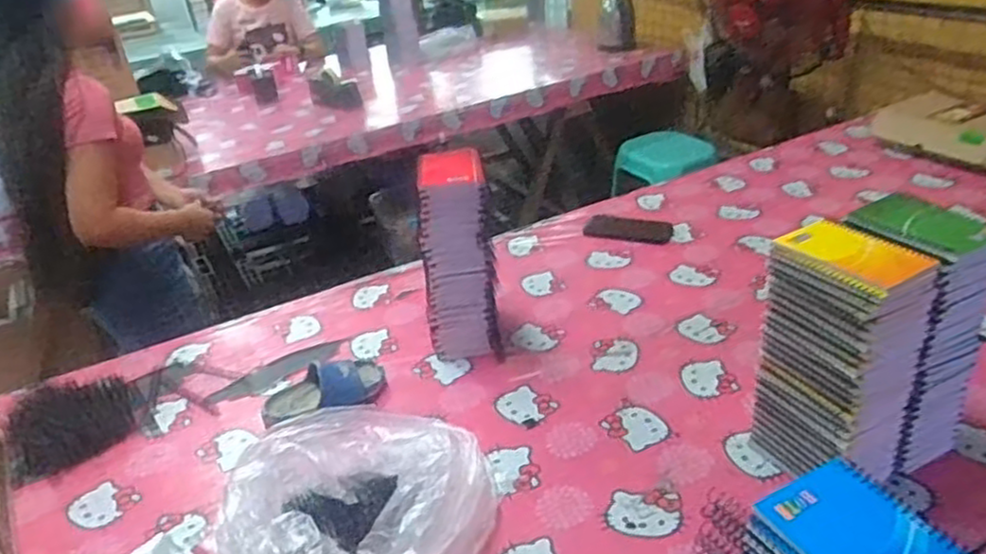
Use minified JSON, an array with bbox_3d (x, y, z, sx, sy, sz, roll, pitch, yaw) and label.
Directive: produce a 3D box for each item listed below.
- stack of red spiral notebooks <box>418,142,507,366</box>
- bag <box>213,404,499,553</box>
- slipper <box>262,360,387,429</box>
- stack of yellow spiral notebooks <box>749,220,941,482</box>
[{"bbox_3d":[-0.049,-0.028,1.082,0.106,0.298,0.119,-4,29,3],"label":"stack of red spiral notebooks"},{"bbox_3d":[-0.144,0.255,0.812,0.267,0.103,0.267,13,34,29],"label":"bag"},{"bbox_3d":[-0.241,0.159,1.034,0.171,0.057,0.083,-9,29,-7],"label":"slipper"},{"bbox_3d":[0.396,0.096,0.827,0.128,0.288,0.142,-19,32,-23],"label":"stack of yellow spiral notebooks"}]

